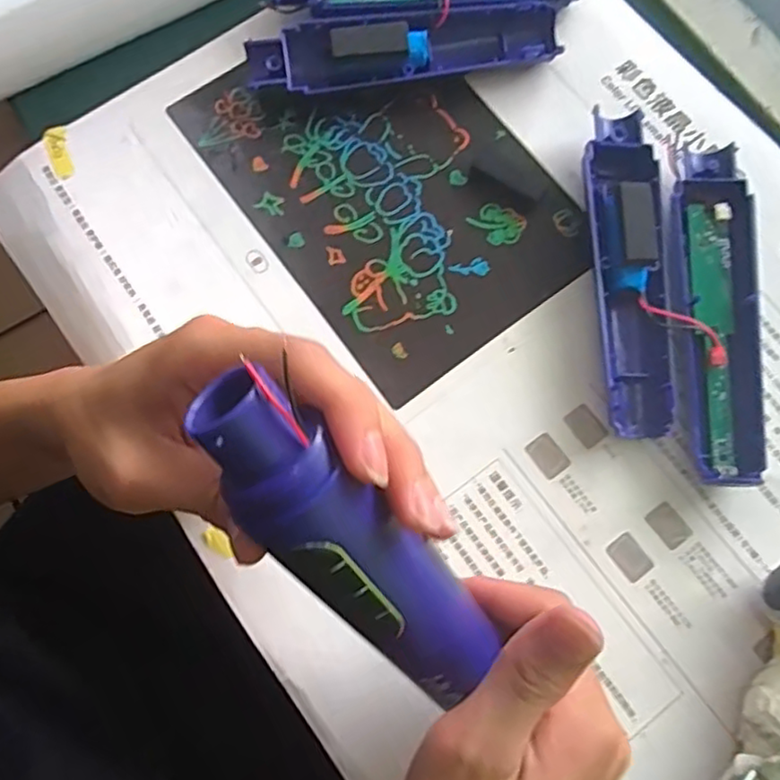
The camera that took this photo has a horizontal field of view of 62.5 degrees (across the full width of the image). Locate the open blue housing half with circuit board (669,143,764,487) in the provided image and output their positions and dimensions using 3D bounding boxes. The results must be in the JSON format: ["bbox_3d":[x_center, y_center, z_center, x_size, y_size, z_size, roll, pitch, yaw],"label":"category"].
[{"bbox_3d":[0.161,-0.040,0.317,0.035,0.024,0.168,2,75,0],"label":"open blue housing half with circuit board"}]

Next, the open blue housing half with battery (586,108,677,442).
[{"bbox_3d":[0.118,-0.061,0.321,0.034,0.028,0.166,-1,75,-1],"label":"open blue housing half with battery"}]

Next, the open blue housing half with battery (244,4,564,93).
[{"bbox_3d":[0.008,-0.184,0.348,0.166,0.029,0.033,-8,75,-3],"label":"open blue housing half with battery"}]

